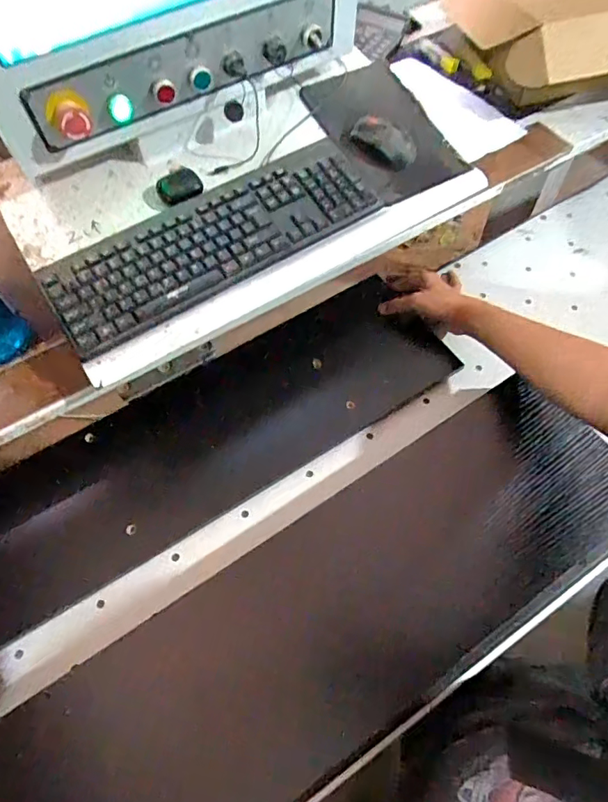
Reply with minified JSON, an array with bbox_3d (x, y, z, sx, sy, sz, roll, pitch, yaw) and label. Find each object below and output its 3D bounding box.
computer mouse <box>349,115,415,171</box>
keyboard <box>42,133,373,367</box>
[{"bbox_3d":[0.109,-0.363,0.711,0.095,0.037,0.065,22,63,14],"label":"computer mouse"},{"bbox_3d":[-0.108,-0.207,0.642,0.434,0.039,0.132,-30,63,-14],"label":"keyboard"}]

